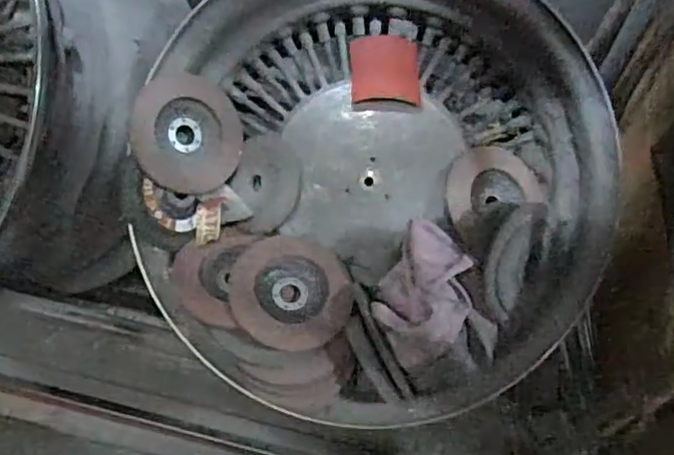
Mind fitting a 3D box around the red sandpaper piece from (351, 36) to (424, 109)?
[{"bbox_3d":[0.042,-0.136,0.553,0.060,0.012,0.076,4,59,-2],"label":"red sandpaper piece"}]

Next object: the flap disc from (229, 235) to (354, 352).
[{"bbox_3d":[-0.036,0.051,0.516,0.094,0.020,0.095,2,59,-3],"label":"flap disc"}]

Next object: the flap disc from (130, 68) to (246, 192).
[{"bbox_3d":[-0.123,-0.078,0.535,0.090,0.008,0.093,-2,94,-32],"label":"flap disc"}]

